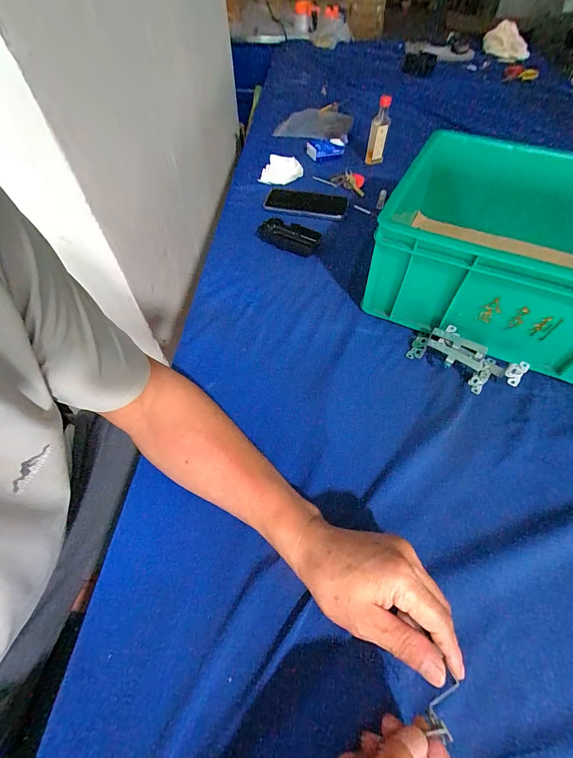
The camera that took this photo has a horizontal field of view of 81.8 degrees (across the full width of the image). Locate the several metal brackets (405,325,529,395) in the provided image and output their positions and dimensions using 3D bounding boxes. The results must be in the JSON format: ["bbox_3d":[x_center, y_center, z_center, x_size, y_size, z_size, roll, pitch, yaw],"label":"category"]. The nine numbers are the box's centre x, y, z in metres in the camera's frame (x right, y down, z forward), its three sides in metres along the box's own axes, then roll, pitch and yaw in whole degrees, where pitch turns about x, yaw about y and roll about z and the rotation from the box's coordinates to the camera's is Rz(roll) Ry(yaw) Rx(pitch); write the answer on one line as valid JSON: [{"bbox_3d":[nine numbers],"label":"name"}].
[{"bbox_3d":[0.238,-0.032,0.441,0.134,0.030,0.070,22,59,15],"label":"several metal brackets"}]

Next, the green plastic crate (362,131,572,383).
[{"bbox_3d":[0.353,-0.176,0.468,0.405,0.143,0.308,21,58,14],"label":"green plastic crate"}]

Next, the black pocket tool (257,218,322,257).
[{"bbox_3d":[0.003,-0.263,0.604,0.114,0.019,0.058,26,60,17],"label":"black pocket tool"}]

